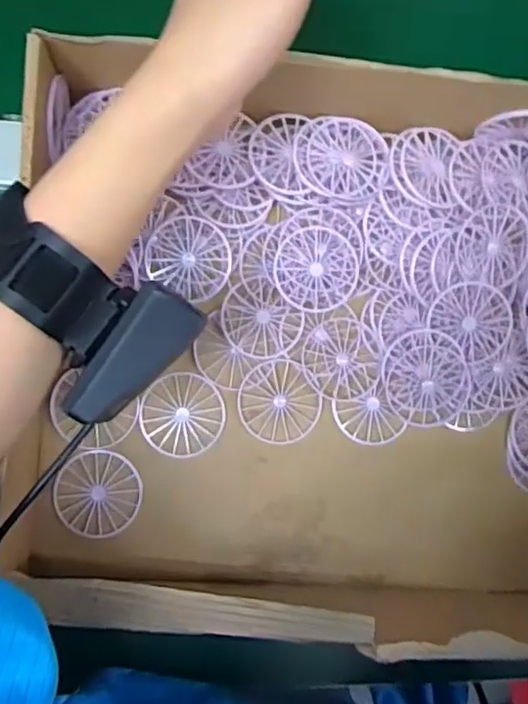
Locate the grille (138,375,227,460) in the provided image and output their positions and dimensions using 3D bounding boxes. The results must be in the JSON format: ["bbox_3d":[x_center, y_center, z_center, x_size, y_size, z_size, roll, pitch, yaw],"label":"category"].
[{"bbox_3d":[-0.049,0.038,0.371,0.049,0.005,0.047,0,87,-5],"label":"grille"}]

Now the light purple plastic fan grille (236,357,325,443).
[{"bbox_3d":[0.010,0.030,0.376,0.050,0.006,0.048,0,87,-5],"label":"light purple plastic fan grille"}]

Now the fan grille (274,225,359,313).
[{"bbox_3d":[0.032,-0.050,0.375,0.049,0.010,0.050,4,87,-5],"label":"fan grille"}]

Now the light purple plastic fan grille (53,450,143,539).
[{"bbox_3d":[-0.097,0.083,0.362,0.049,0.004,0.049,5,84,-2],"label":"light purple plastic fan grille"}]

